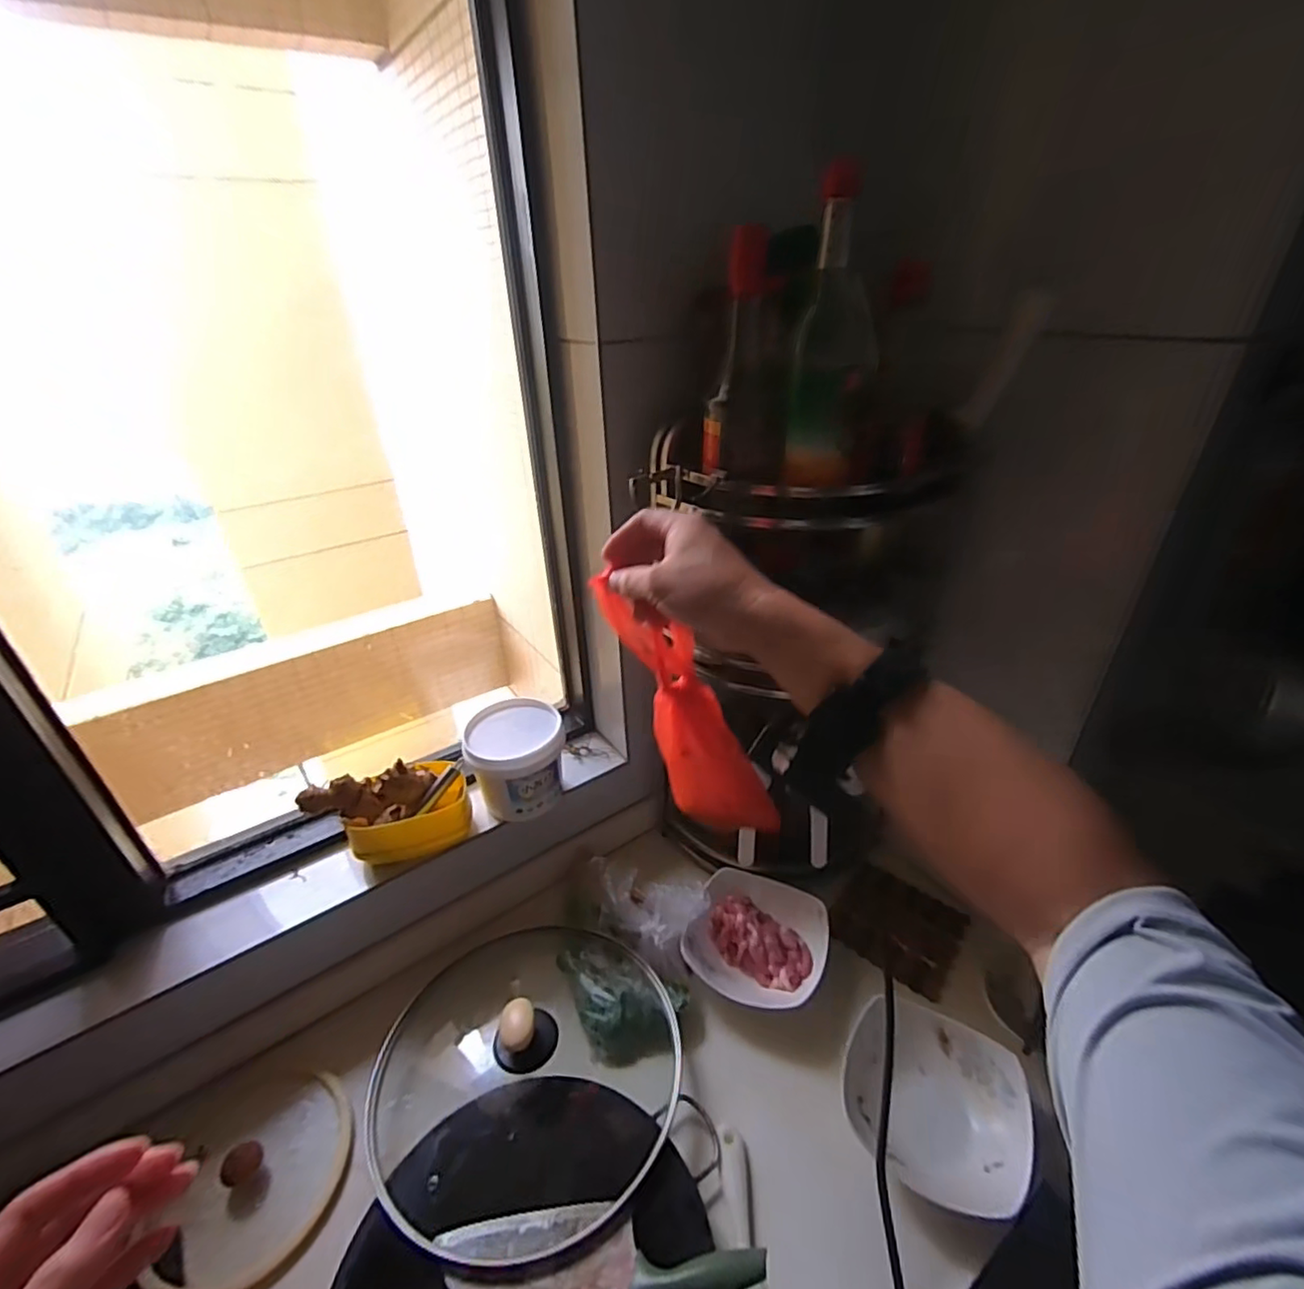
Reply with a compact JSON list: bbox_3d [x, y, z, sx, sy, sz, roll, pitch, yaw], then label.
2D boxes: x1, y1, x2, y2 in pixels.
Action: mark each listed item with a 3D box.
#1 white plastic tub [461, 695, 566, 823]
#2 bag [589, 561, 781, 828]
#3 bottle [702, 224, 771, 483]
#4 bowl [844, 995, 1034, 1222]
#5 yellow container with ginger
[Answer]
[{"bbox_3d":[-0.180,0.156,0.818,0.125,0.122,0.107,-11,33,-13],"label":"white plastic tub"},{"bbox_3d":[0.027,0.053,0.506,0.083,0.249,0.040,-14,22,36],"label":"bag"},{"bbox_3d":[0.079,-0.262,0.587,0.061,0.200,0.050,5,32,12],"label":"bottle"},{"bbox_3d":[0.292,0.475,0.627,0.177,0.051,0.170,13,35,24],"label":"bowl"},{"bbox_3d":[-0.315,0.212,0.749,0.177,0.123,0.084,-20,36,-26],"label":"yellow container with ginger"}]

